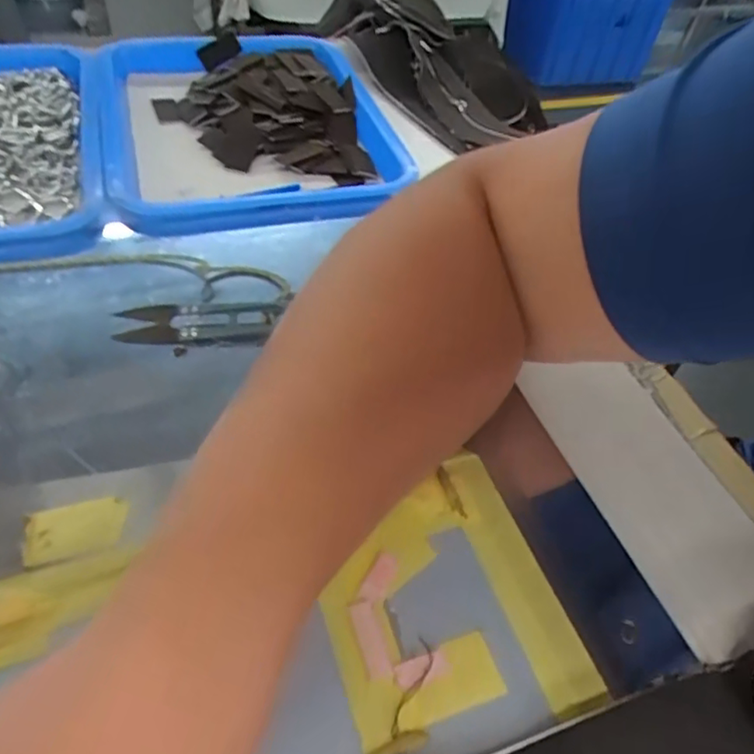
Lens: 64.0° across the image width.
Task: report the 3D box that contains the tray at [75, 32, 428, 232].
[{"bbox_3d":[-0.108,-0.214,0.507,0.234,0.034,0.288,-12,51,-18],"label":"tray"}]

